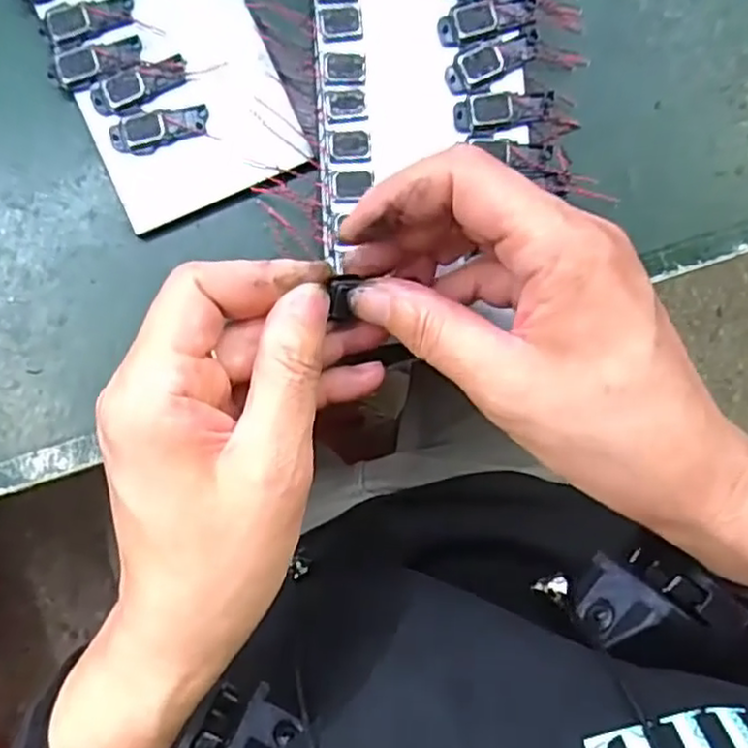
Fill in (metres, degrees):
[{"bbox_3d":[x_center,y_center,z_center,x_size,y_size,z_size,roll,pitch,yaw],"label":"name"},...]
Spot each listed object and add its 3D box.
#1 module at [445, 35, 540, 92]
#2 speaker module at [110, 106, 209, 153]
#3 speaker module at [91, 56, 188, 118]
[{"bbox_3d":[0.047,-0.123,0.281,0.038,0.004,0.014,-23,90,-3],"label":"module"},{"bbox_3d":[-0.088,-0.101,0.290,0.040,0.004,0.014,-11,90,-3],"label":"speaker module"},{"bbox_3d":[-0.096,-0.119,0.290,0.040,0.004,0.015,-23,90,-3],"label":"speaker module"}]

